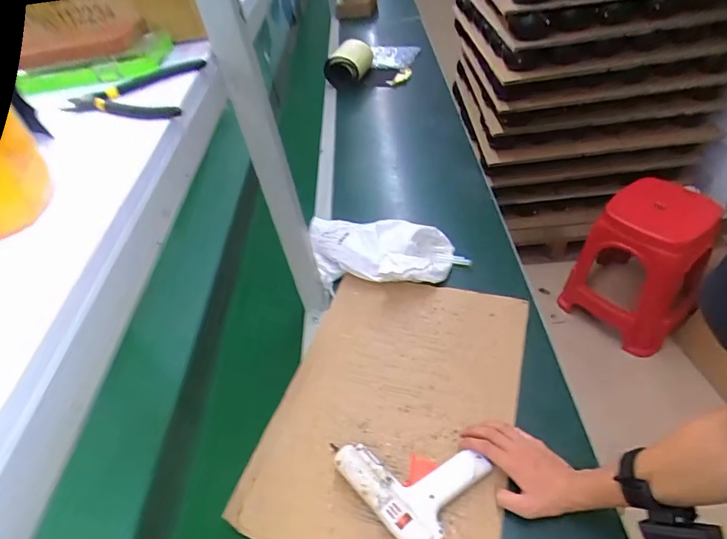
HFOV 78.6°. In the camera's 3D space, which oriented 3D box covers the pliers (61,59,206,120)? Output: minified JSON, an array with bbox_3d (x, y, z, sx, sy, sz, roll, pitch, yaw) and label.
[{"bbox_3d":[-0.241,-0.182,0.458,0.131,0.015,0.130,-5,47,-1],"label":"pliers"}]

